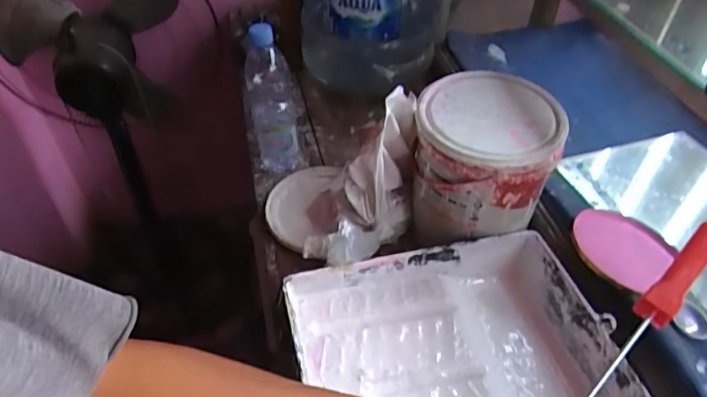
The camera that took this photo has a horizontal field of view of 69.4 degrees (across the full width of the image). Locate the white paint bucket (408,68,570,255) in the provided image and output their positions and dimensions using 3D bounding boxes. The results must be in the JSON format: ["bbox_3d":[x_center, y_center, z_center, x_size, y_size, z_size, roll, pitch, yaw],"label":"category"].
[{"bbox_3d":[0.168,-0.046,0.691,0.165,0.185,0.166,0,44,0],"label":"white paint bucket"}]

